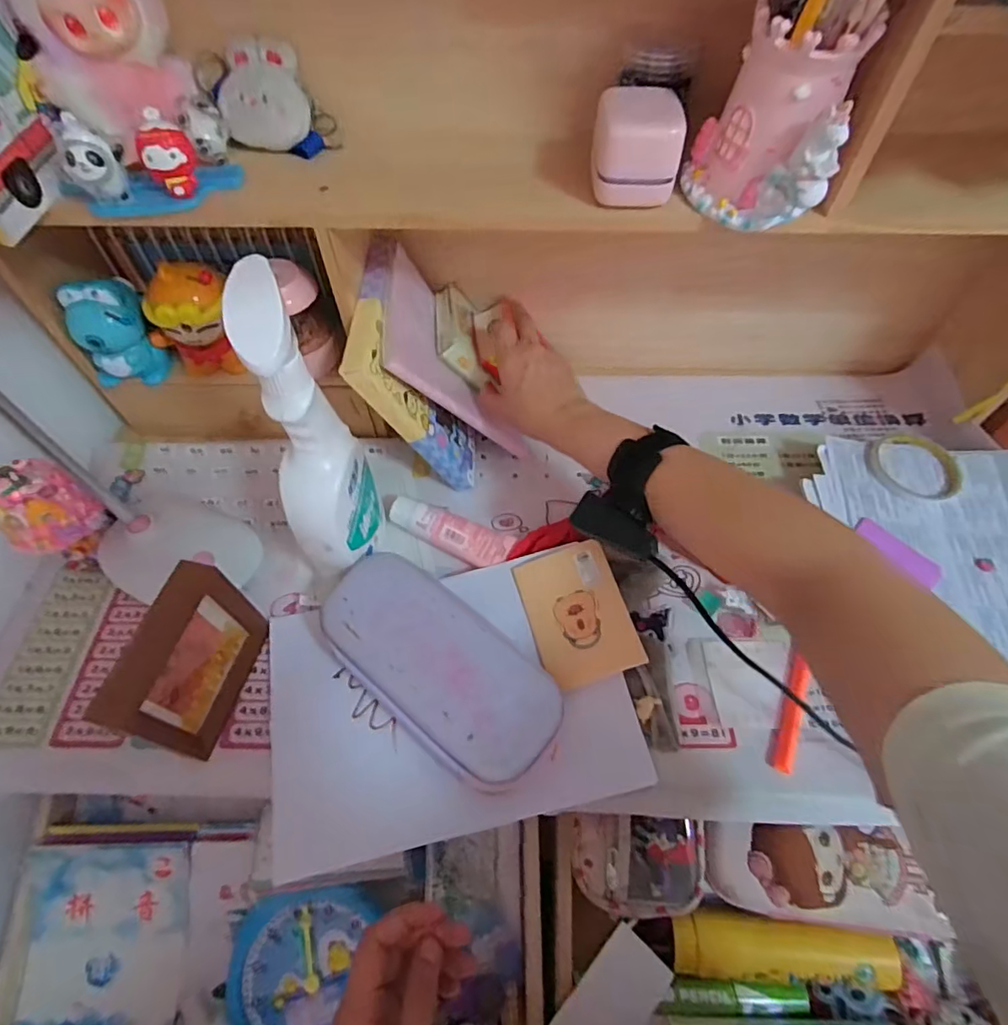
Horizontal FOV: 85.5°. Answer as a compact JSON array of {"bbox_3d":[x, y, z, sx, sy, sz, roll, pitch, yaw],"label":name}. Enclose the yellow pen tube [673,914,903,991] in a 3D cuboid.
[{"bbox_3d":[0.225,0.354,0.438,0.169,0.035,0.041,4,57,2],"label":"yellow pen tube"}]

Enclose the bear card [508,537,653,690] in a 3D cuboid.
[{"bbox_3d":[0.064,0.087,0.481,0.084,0.012,0.118,-22,64,7],"label":"bear card"}]

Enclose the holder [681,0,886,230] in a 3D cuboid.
[{"bbox_3d":[0.178,-0.262,0.365,0.090,0.104,0.097,17,58,11],"label":"holder"}]

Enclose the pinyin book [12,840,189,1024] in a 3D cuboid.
[{"bbox_3d":[-0.328,0.373,0.444,0.136,0.018,0.184,0,78,-1],"label":"pinyin book"}]

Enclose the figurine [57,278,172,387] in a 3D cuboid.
[{"bbox_3d":[-0.379,-0.176,0.531,0.068,0.096,0.055,-35,63,-21],"label":"figurine"}]

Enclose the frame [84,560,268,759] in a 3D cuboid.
[{"bbox_3d":[-0.243,0.115,0.425,0.035,0.121,0.120,13,57,8],"label":"frame"}]

